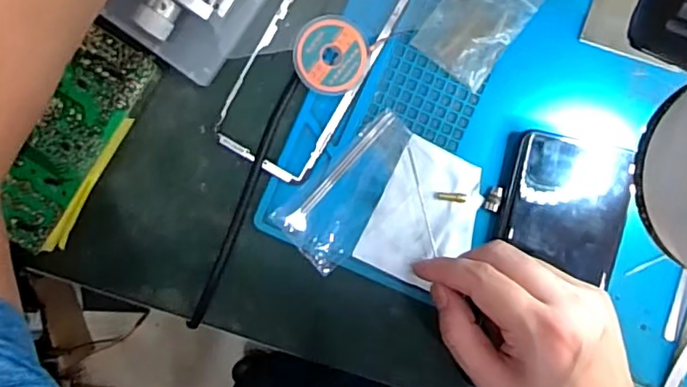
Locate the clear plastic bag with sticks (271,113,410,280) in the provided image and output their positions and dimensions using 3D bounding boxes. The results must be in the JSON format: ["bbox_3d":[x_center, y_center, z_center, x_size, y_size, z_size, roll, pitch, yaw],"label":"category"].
[{"bbox_3d":[0.007,-0.001,0.366,0.102,0.004,0.049,-44,96,0],"label":"clear plastic bag with sticks"}]

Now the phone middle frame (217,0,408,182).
[{"bbox_3d":[-0.020,-0.079,0.357,0.068,0.006,0.140,30,94,-4],"label":"phone middle frame"}]

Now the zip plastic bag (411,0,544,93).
[{"bbox_3d":[0.084,-0.108,0.358,0.050,0.004,0.072,36,93,-4],"label":"zip plastic bag"}]

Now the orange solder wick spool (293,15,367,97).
[{"bbox_3d":[-0.007,-0.084,0.352,0.043,0.015,0.045,0,95,-1],"label":"orange solder wick spool"}]

